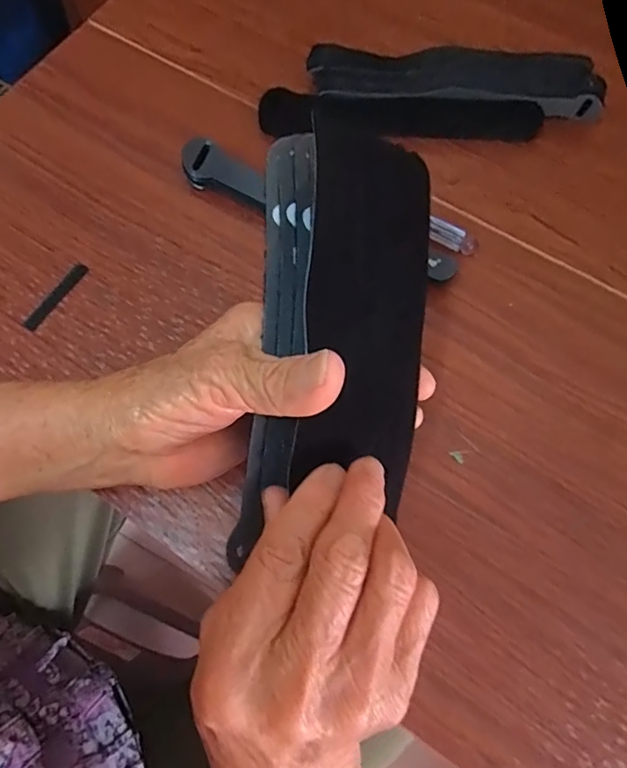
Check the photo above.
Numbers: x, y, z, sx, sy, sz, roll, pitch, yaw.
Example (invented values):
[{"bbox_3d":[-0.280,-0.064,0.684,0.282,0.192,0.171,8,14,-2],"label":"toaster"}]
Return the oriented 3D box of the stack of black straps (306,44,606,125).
[{"bbox_3d":[0.102,-0.218,0.369,0.206,0.028,0.039,3,71,2],"label":"stack of black straps"}]

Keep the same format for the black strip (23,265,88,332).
[{"bbox_3d":[-0.170,-0.058,0.337,0.009,0.004,0.055,34,75,12],"label":"black strip"}]

